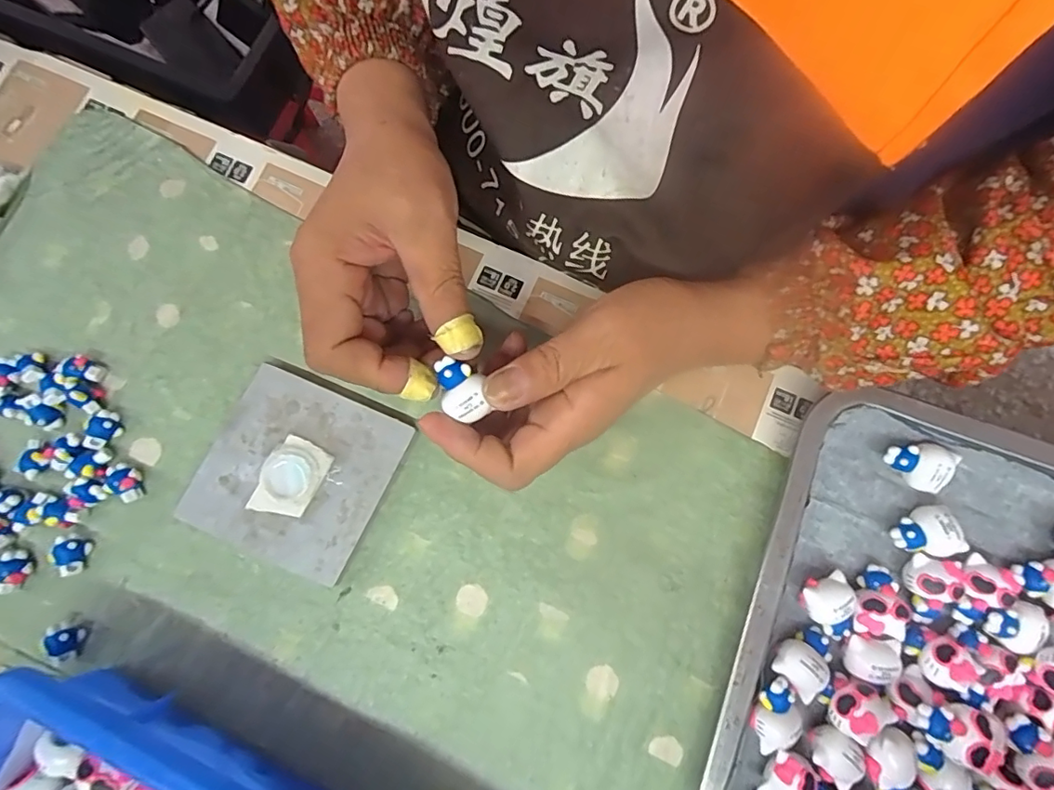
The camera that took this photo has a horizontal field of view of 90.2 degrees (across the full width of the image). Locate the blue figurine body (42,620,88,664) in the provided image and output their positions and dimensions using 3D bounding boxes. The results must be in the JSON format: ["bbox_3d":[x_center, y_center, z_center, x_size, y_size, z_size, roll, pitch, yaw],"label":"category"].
[{"bbox_3d":[-0.244,0.130,0.275,0.013,0.014,0.020,14,78,4],"label":"blue figurine body"}]

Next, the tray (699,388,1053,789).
[{"bbox_3d":[0.256,0.158,0.253,0.298,0.028,0.262,18,79,5],"label":"tray"}]

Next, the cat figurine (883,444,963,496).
[{"bbox_3d":[0.212,0.037,0.286,0.029,0.022,0.022,37,81,8],"label":"cat figurine"}]

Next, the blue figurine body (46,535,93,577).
[{"bbox_3d":[-0.248,0.087,0.283,0.013,0.013,0.020,5,78,2],"label":"blue figurine body"}]

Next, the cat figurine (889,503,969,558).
[{"bbox_3d":[0.212,0.072,0.280,0.032,0.020,0.026,-1,78,1],"label":"cat figurine"}]

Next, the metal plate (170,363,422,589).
[{"bbox_3d":[-0.129,0.042,0.295,0.099,0.015,0.095,23,79,6],"label":"metal plate"}]

